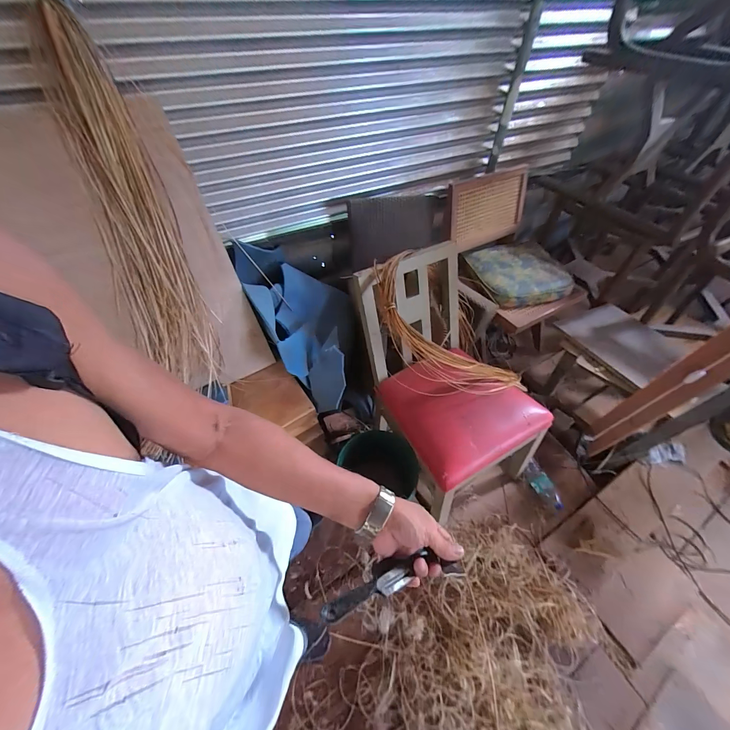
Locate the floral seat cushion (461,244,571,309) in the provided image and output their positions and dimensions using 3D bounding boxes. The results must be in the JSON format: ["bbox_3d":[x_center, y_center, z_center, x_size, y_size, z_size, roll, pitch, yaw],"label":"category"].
[{"bbox_3d":[0.737,-0.450,1.495,0.418,0.073,0.419,-17,63,-12],"label":"floral seat cushion"}]

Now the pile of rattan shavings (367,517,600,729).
[{"bbox_3d":[0.403,0.889,1.012,0.721,0.091,0.628,-31,59,-22],"label":"pile of rattan shavings"}]

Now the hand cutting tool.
[{"bbox_3d":[0.035,0.278,0.402,0.190,0.025,0.048,-6,45,-22],"label":"hand cutting tool"}]

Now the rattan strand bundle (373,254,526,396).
[{"bbox_3d":[0.274,-0.054,1.066,0.304,0.697,0.102,-50,17,-14],"label":"rattan strand bundle"}]

